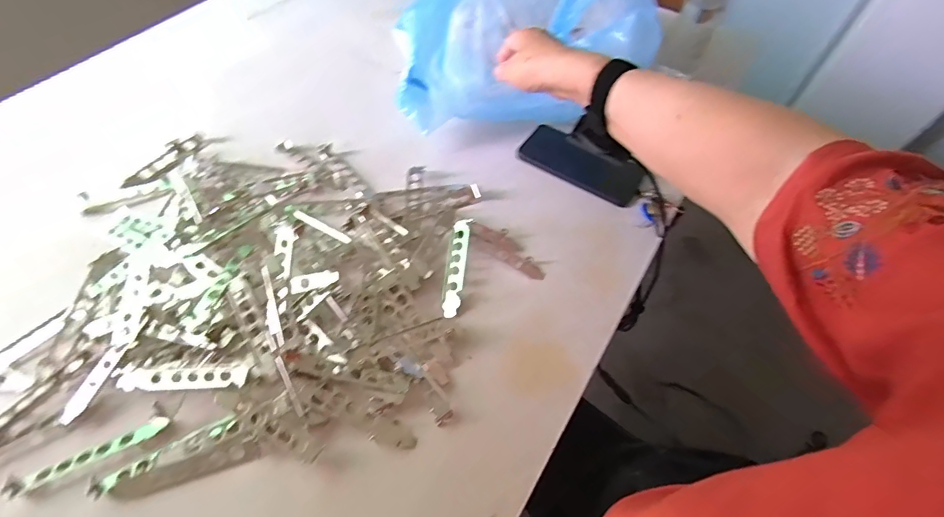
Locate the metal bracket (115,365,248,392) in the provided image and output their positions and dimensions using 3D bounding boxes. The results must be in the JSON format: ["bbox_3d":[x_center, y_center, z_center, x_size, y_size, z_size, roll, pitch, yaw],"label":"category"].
[{"bbox_3d":[-0.273,0.114,0.431,0.117,0.018,0.023,-1,56,-4],"label":"metal bracket"}]

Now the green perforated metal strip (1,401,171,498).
[{"bbox_3d":[-0.337,0.167,0.397,0.129,0.023,0.018,-23,60,-18],"label":"green perforated metal strip"}]

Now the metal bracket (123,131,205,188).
[{"bbox_3d":[-0.404,-0.133,0.600,0.029,0.023,0.119,28,59,15],"label":"metal bracket"}]

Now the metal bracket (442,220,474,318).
[{"bbox_3d":[-0.018,0.010,0.519,0.021,0.014,0.117,8,68,2],"label":"metal bracket"}]

